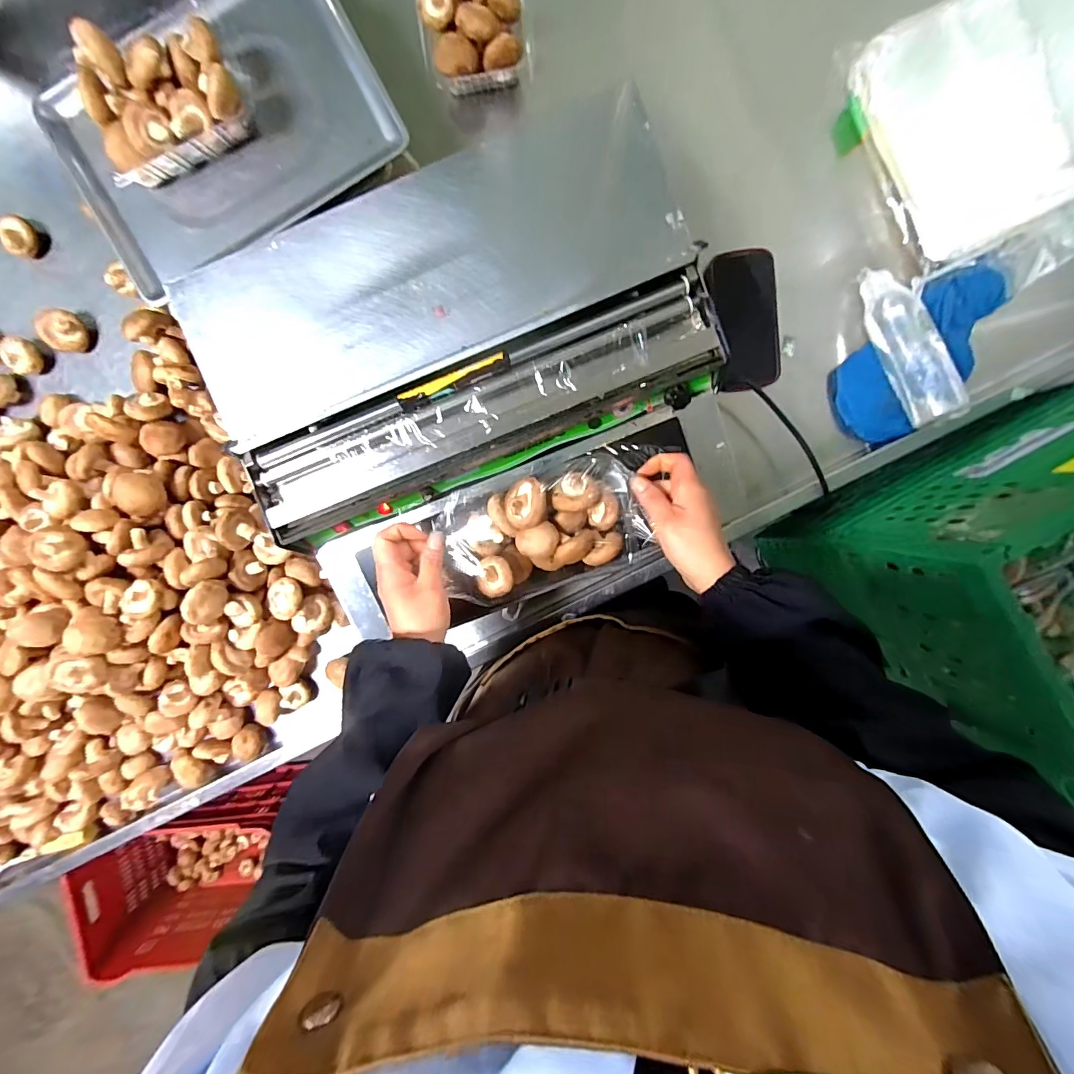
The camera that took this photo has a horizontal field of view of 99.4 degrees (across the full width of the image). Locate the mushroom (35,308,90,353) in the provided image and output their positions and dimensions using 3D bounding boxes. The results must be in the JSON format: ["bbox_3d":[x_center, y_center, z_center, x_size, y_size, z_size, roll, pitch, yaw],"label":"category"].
[{"bbox_3d":[-0.635,-0.276,0.608,0.051,0.035,0.053,18,95,-1],"label":"mushroom"}]

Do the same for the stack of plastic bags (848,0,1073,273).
[{"bbox_3d":[0.511,-0.485,0.539,0.216,0.036,0.264,-26,94,3],"label":"stack of plastic bags"}]

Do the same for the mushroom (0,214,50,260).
[{"bbox_3d":[-0.676,-0.392,0.596,0.045,0.028,0.047,28,95,-2],"label":"mushroom"}]

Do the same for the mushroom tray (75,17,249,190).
[{"bbox_3d":[-0.370,-0.433,0.454,0.156,0.075,0.084,-21,95,3],"label":"mushroom tray"}]

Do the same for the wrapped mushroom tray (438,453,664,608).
[{"bbox_3d":[0.003,-0.004,0.463,0.191,0.052,0.119,-17,95,2],"label":"wrapped mushroom tray"}]

